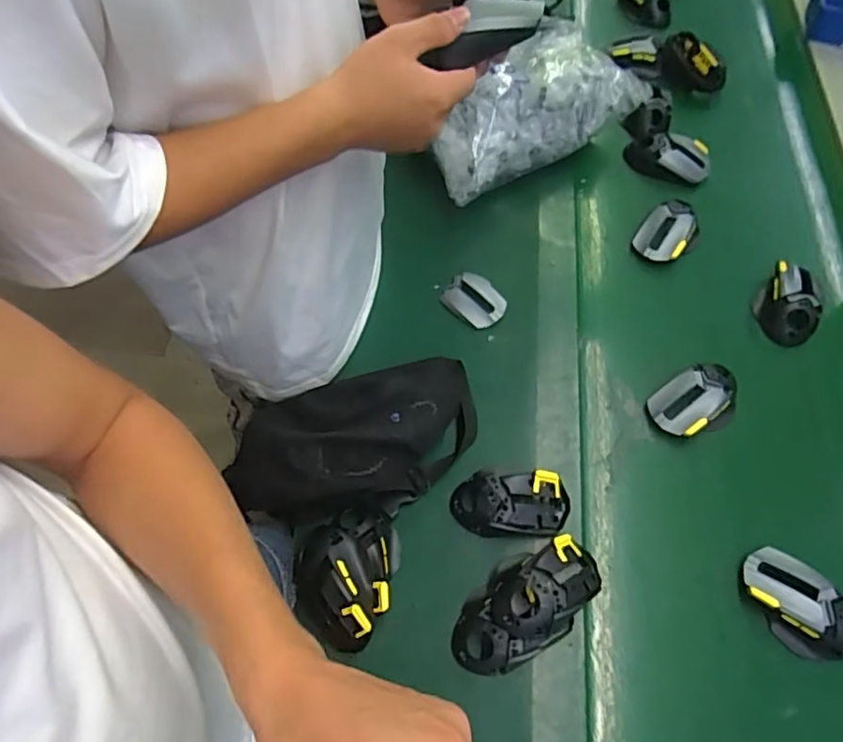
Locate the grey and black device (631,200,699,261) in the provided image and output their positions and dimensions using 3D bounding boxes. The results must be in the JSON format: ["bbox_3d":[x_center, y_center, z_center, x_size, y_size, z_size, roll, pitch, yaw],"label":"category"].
[{"bbox_3d":[0.326,-0.180,0.790,0.070,0.036,0.088,33,69,18],"label":"grey and black device"}]

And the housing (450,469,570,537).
[{"bbox_3d":[0.092,0.139,0.625,0.118,0.033,0.063,-2,63,1],"label":"housing"}]

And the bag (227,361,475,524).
[{"bbox_3d":[-0.067,0.066,0.643,0.264,0.077,0.157,-14,62,-6],"label":"bag"}]

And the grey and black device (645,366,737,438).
[{"bbox_3d":[0.313,0.034,0.679,0.106,0.034,0.068,-23,64,-9],"label":"grey and black device"}]

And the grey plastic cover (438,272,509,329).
[{"bbox_3d":[0.068,-0.087,0.751,0.077,0.020,0.054,36,70,18],"label":"grey plastic cover"}]

